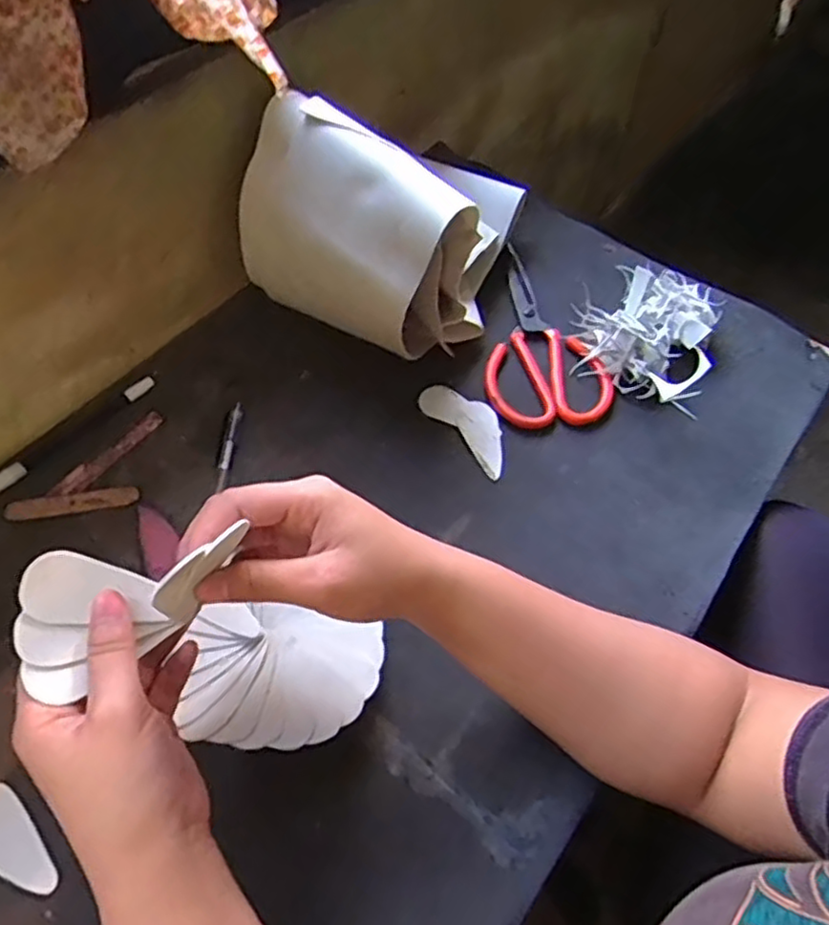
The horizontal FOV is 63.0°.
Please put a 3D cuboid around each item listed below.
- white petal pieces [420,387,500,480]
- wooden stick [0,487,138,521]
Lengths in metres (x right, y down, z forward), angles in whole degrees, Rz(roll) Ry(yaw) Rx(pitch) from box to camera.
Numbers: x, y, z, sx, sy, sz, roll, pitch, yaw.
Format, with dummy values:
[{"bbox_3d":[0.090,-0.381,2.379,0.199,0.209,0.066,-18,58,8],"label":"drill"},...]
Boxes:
[{"bbox_3d":[0.045,-0.030,0.533,0.040,0.005,0.093,-35,66,-22],"label":"white petal pieces"},{"bbox_3d":[-0.242,0.029,0.480,0.088,0.004,0.015,-7,59,-8],"label":"wooden stick"}]

